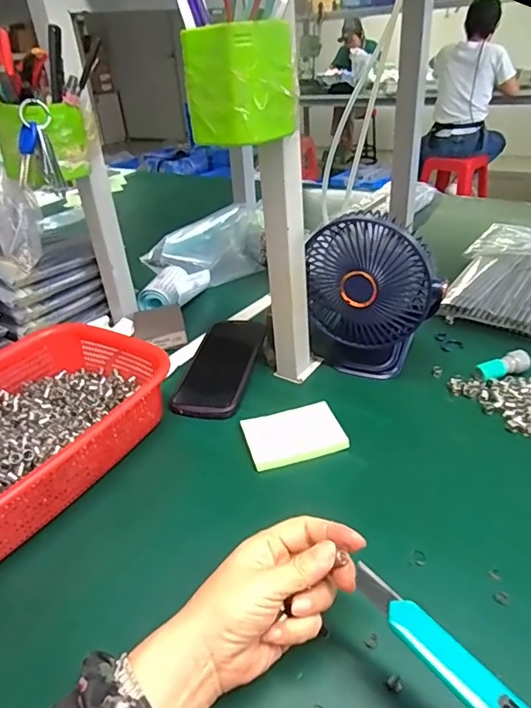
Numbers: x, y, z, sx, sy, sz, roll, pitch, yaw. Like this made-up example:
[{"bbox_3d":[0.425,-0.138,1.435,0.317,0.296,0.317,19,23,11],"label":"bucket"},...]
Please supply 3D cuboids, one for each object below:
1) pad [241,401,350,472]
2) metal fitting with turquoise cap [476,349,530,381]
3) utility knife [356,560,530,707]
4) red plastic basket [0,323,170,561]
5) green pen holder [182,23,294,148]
[{"bbox_3d":[0.028,0.081,0.503,0.094,0.017,0.063,-12,33,-11],"label":"pad"},{"bbox_3d":[0.269,0.013,0.562,0.059,0.017,0.023,-14,33,-13],"label":"metal fitting with turquoise cap"},{"bbox_3d":[0.102,0.160,0.246,0.023,0.010,0.146,-27,43,-31],"label":"utility knife"},{"bbox_3d":[-0.237,0.074,0.493,0.200,0.069,0.282,17,39,31],"label":"red plastic basket"},{"bbox_3d":[-0.017,-0.214,0.399,0.071,0.077,0.074,17,39,31],"label":"green pen holder"}]

